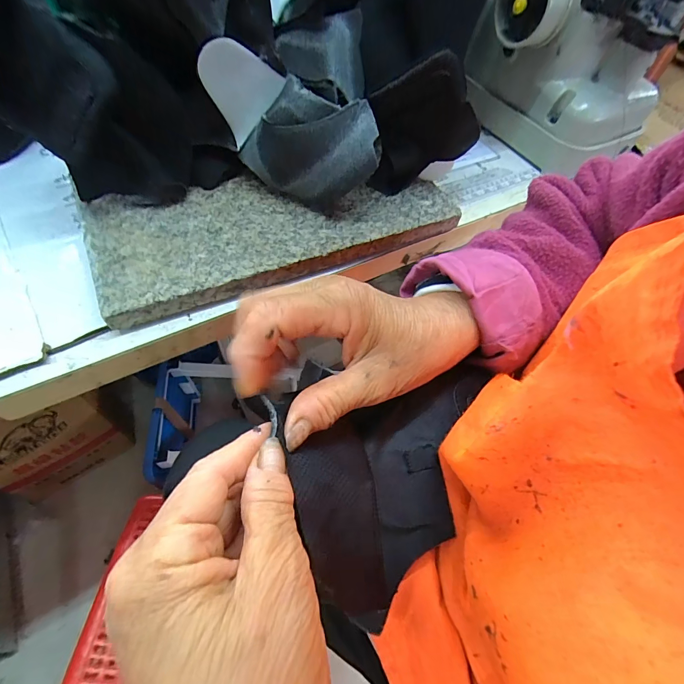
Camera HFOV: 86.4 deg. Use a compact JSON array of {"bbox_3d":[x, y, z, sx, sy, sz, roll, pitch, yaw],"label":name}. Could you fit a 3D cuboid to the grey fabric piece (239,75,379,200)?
[{"bbox_3d":[-0.035,-0.195,0.383,0.134,0.103,0.061,26,56,14],"label":"grey fabric piece"}]

